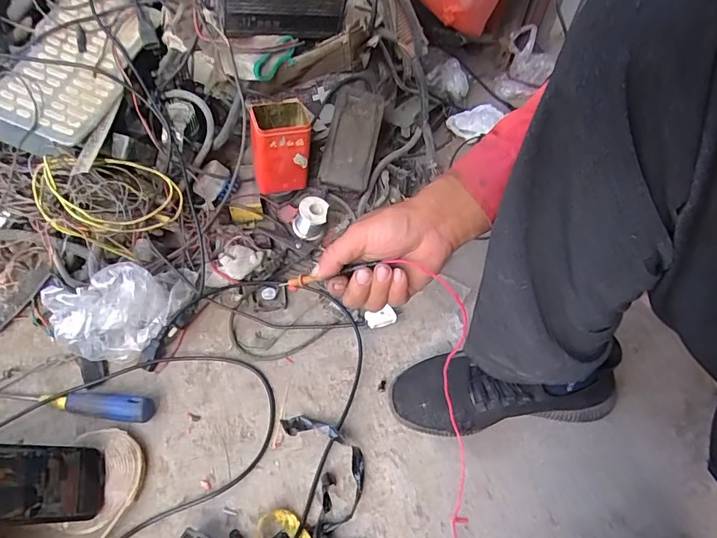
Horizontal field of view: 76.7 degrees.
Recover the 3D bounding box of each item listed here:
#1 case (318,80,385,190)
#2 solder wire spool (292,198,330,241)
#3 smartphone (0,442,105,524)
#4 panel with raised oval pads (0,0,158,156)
[{"bbox_3d":[-0.009,-0.235,0.783,0.084,0.046,0.198,13,88,10],"label":"case"},{"bbox_3d":[-0.080,-0.089,0.752,0.058,0.049,0.056,2,53,-3],"label":"solder wire spool"},{"bbox_3d":[-0.343,0.216,0.460,0.012,0.165,0.078,-39,50,21],"label":"smartphone"},{"bbox_3d":[-0.414,-0.293,0.654,0.136,0.030,0.296,29,76,-8],"label":"panel with raised oval pads"}]

